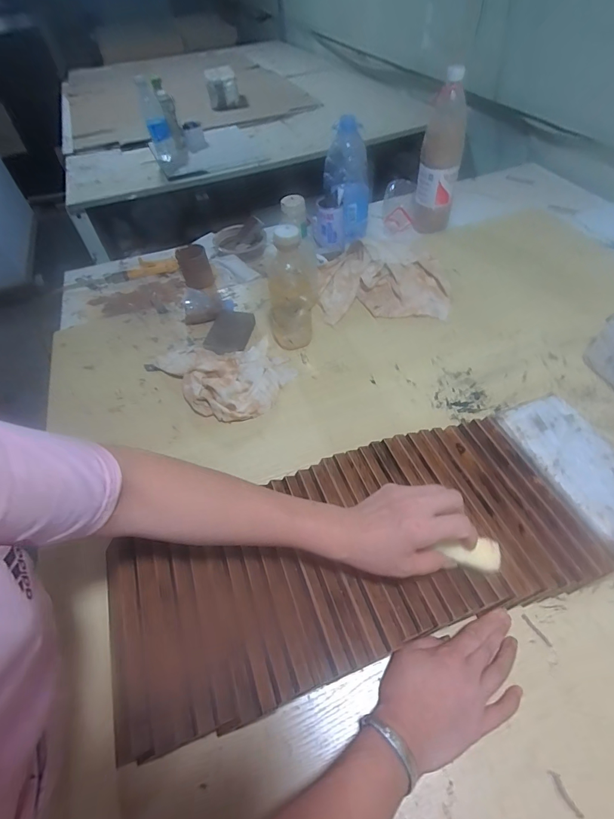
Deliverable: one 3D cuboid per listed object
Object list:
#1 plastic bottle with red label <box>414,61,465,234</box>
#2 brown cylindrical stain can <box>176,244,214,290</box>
[{"bbox_3d":[0.296,-0.556,0.848,0.089,0.281,0.099,12,54,13],"label":"plastic bottle with red label"},{"bbox_3d":[-0.246,-0.315,0.835,0.057,0.075,0.063,-24,55,-14],"label":"brown cylindrical stain can"}]

